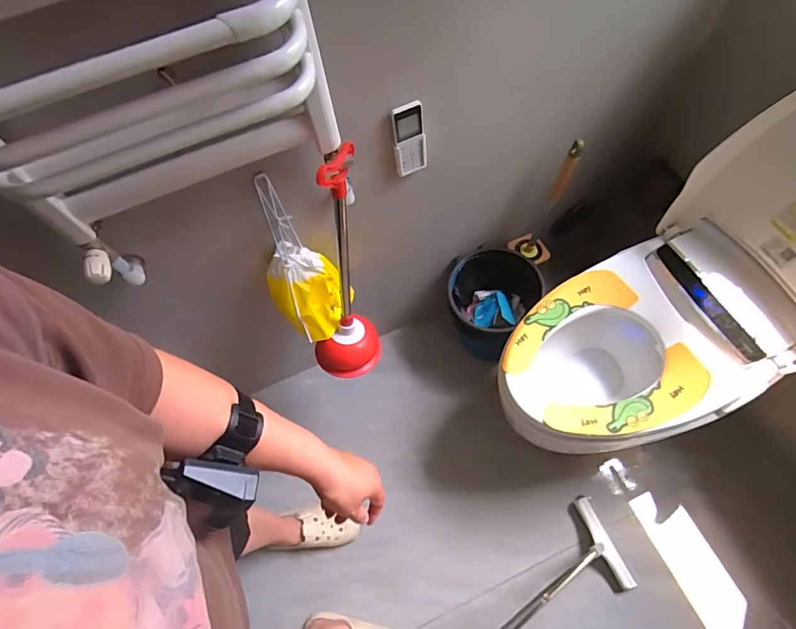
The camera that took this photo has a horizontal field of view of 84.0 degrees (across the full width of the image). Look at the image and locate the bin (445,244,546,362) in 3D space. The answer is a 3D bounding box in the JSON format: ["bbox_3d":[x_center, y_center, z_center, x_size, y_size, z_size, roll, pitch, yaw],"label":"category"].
[{"bbox_3d":[0.254,-0.023,1.251,0.239,0.225,0.239,11,66,11],"label":"bin"}]

